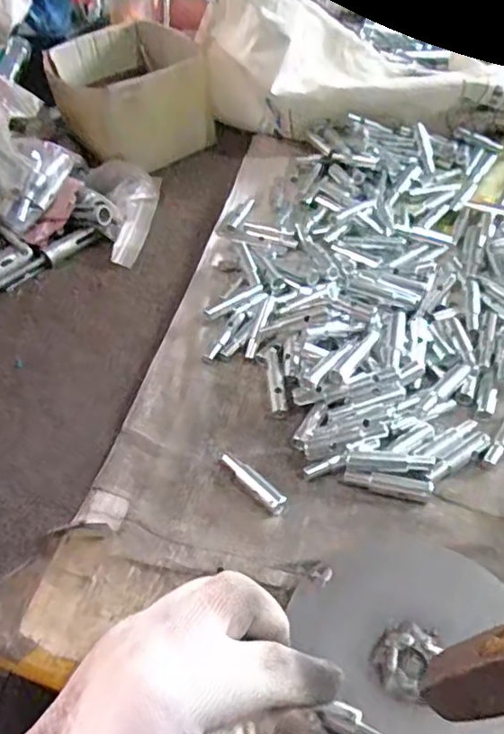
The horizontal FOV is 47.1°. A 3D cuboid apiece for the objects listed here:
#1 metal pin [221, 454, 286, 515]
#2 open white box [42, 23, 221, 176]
[{"bbox_3d":[0.001,0.070,0.350,0.012,0.011,0.051,-34,52,-23],"label":"metal pin"},{"bbox_3d":[-0.132,-0.303,0.653,0.152,0.095,0.173,-27,50,-18],"label":"open white box"}]

